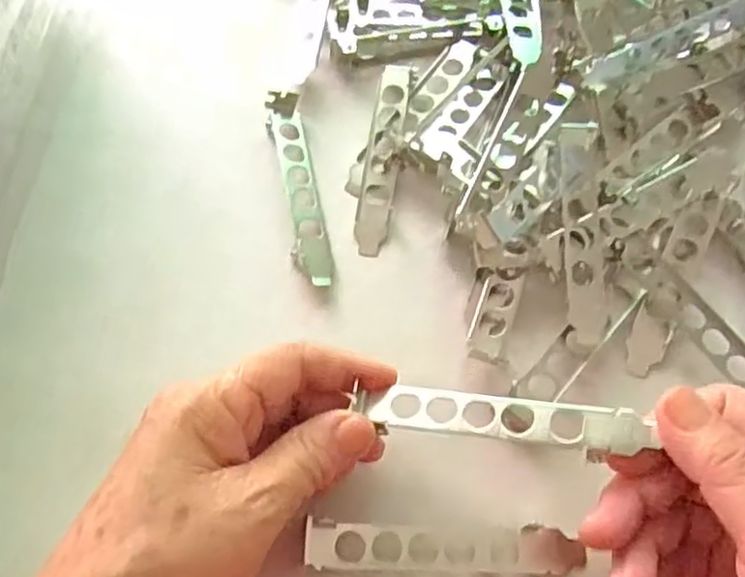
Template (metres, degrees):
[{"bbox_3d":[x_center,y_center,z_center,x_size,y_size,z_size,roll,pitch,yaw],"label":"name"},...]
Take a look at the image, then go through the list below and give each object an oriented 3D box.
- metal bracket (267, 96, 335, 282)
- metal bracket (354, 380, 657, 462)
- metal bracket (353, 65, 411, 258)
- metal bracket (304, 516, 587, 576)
[{"bbox_3d":[-0.040,-0.056,0.365,0.020,0.015,0.119,-11,65,-3],"label":"metal bracket"},{"bbox_3d":[0.050,0.053,0.274,0.118,0.007,0.020,4,66,18],"label":"metal bracket"},{"bbox_3d":[0.006,-0.074,0.372,0.019,0.010,0.117,7,65,5],"label":"metal bracket"},{"bbox_3d":[0.031,0.109,0.283,0.116,0.013,0.019,1,65,2],"label":"metal bracket"}]

